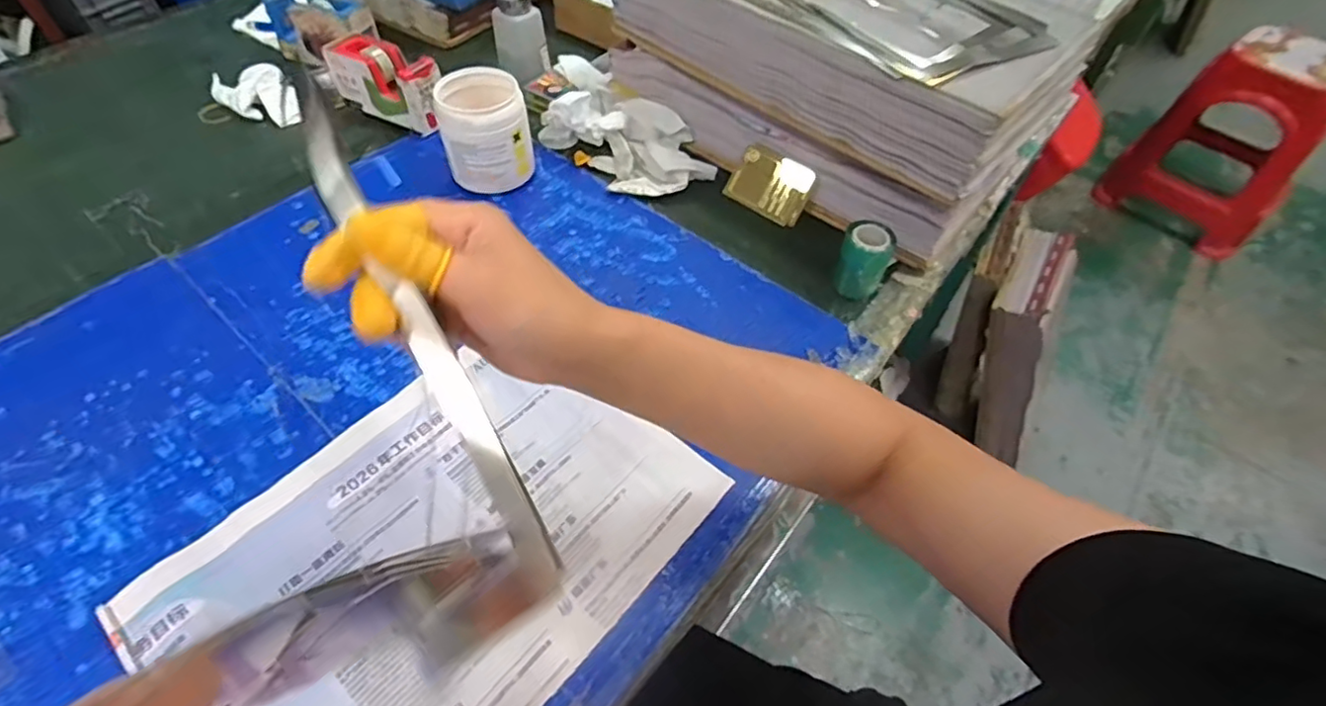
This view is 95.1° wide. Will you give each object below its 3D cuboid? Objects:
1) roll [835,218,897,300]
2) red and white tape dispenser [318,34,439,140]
[{"bbox_3d":[0.202,-0.093,0.616,0.048,0.068,0.045,1,54,-1],"label":"roll"},{"bbox_3d":[-0.346,-0.341,0.773,0.157,0.079,0.056,23,57,14],"label":"red and white tape dispenser"}]

